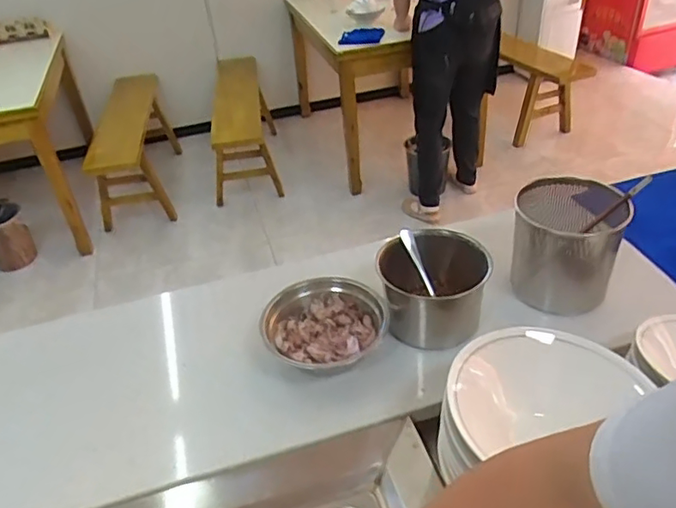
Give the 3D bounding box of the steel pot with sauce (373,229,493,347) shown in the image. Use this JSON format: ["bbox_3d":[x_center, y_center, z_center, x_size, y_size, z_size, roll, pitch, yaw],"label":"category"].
[{"bbox_3d":[0.133,0.053,0.822,0.143,0.130,0.138,-3,38,3],"label":"steel pot with sauce"}]

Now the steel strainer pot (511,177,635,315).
[{"bbox_3d":[0.338,-0.015,0.854,0.146,0.153,0.158,14,42,23],"label":"steel strainer pot"}]

